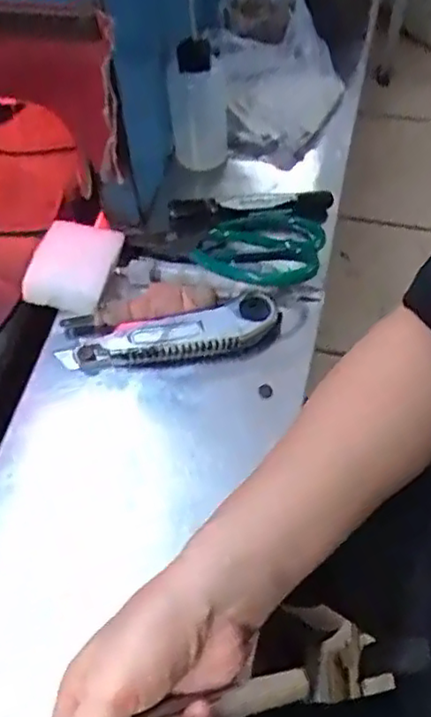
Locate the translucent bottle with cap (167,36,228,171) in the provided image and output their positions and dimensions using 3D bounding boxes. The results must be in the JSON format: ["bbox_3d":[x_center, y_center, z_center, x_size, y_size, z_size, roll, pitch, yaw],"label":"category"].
[{"bbox_3d":[-0.015,-0.220,0.586,0.048,0.115,0.054,0,56,2],"label":"translucent bottle with cap"}]

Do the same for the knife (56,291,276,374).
[{"bbox_3d":[-0.032,-0.013,0.513,0.161,0.028,0.039,-14,57,-7],"label":"knife"}]

